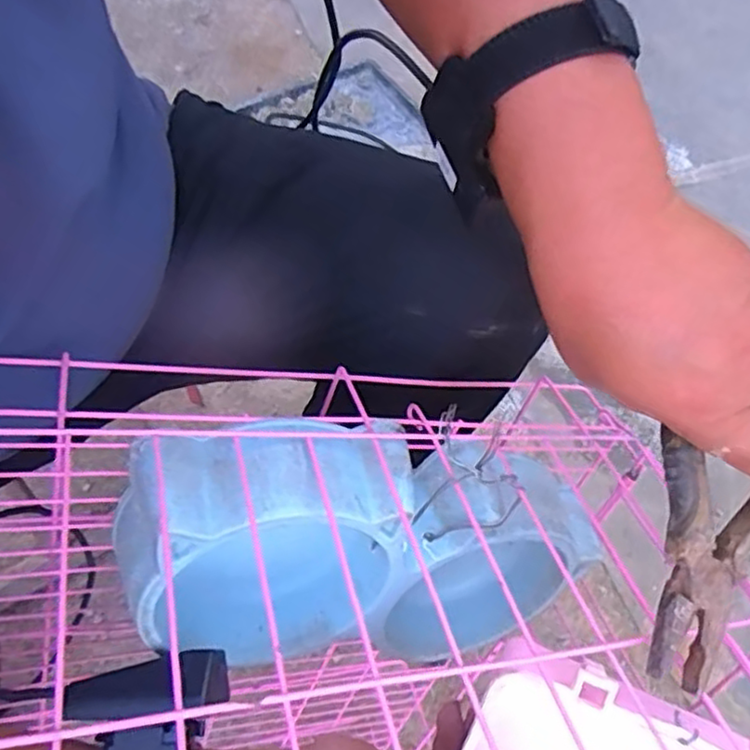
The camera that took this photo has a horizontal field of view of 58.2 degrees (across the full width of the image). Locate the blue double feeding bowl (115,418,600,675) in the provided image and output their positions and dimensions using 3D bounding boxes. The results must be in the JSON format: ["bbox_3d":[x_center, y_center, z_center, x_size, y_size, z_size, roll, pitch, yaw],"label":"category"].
[{"bbox_3d":[-0.006,0.088,0.339,0.229,0.094,0.111,10,61,-23],"label":"blue double feeding bowl"}]

